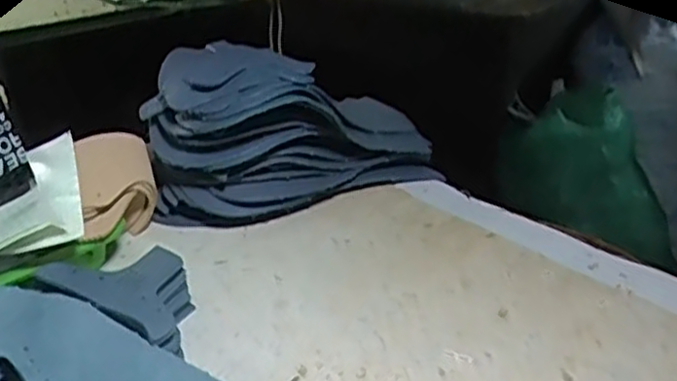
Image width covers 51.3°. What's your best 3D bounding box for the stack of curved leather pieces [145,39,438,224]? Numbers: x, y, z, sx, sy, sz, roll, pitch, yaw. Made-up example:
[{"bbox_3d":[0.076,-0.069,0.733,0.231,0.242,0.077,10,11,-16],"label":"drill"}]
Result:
[{"bbox_3d":[-0.044,-0.070,0.733,0.298,0.149,0.143,-14,33,-26],"label":"stack of curved leather pieces"}]

